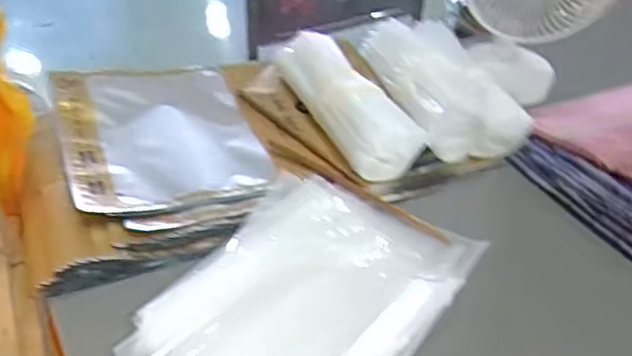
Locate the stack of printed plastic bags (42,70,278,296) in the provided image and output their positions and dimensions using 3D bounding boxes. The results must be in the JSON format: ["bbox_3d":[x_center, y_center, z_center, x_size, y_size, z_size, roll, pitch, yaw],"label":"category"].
[{"bbox_3d":[-0.170,-0.028,0.675,0.230,0.044,0.301,-8,42,-14],"label":"stack of printed plastic bags"}]

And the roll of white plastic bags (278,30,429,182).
[{"bbox_3d":[0.027,-0.092,0.730,0.079,0.069,0.236,-17,44,-23],"label":"roll of white plastic bags"}]

